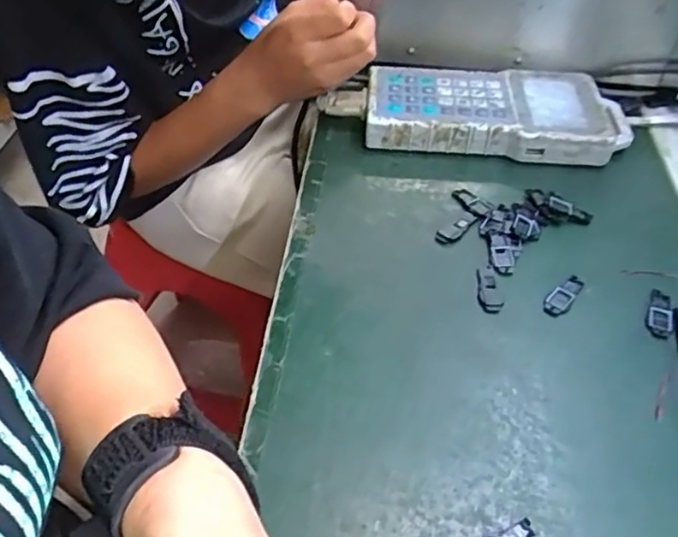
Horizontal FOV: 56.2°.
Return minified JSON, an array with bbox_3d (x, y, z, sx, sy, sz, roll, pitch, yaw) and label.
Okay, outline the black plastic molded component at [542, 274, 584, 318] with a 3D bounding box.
[{"bbox_3d":[0.151,0.018,0.428,0.015,0.004,0.040,31,52,29],"label":"black plastic molded component"}]

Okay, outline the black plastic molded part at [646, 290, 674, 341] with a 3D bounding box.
[{"bbox_3d":[0.212,0.029,0.419,0.015,0.004,0.043,18,47,19],"label":"black plastic molded part"}]

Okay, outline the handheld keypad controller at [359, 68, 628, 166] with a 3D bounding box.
[{"bbox_3d":[0.138,-0.136,0.556,0.223,0.032,0.098,4,44,5],"label":"handheld keypad controller"}]

